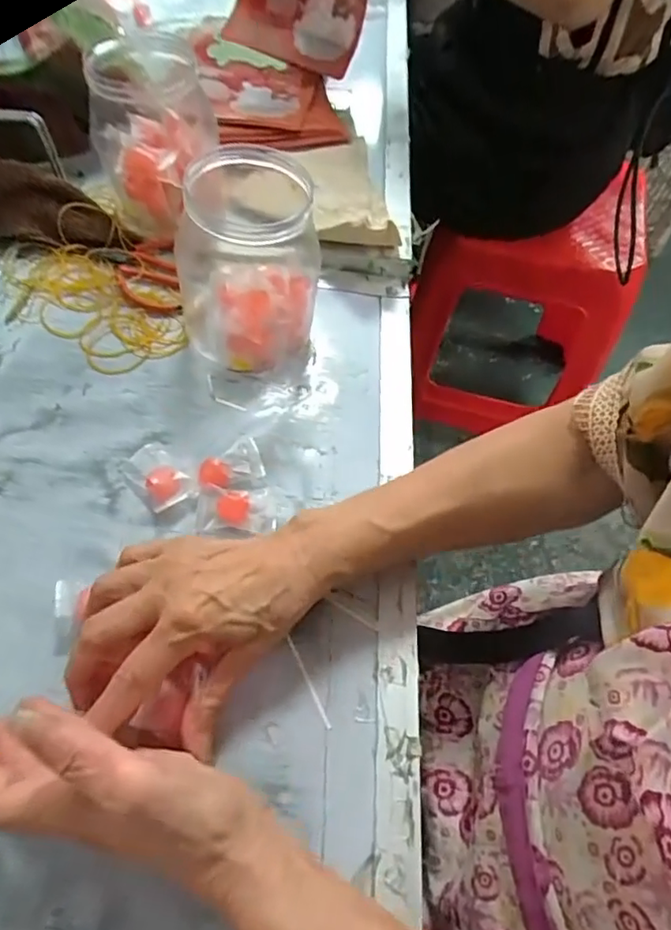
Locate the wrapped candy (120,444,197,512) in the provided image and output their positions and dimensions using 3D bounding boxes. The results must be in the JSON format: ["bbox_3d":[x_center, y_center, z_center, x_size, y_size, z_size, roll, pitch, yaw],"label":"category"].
[{"bbox_3d":[-0.122,0.007,0.391,0.031,0.013,0.054,-37,69,-22],"label":"wrapped candy"}]

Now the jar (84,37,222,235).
[{"bbox_3d":[-0.148,-0.273,0.476,0.096,0.125,0.102,2,60,-3],"label":"jar"}]

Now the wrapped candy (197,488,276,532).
[{"bbox_3d":[-0.066,0.028,0.383,0.050,0.013,0.029,-4,60,-6],"label":"wrapped candy"}]

